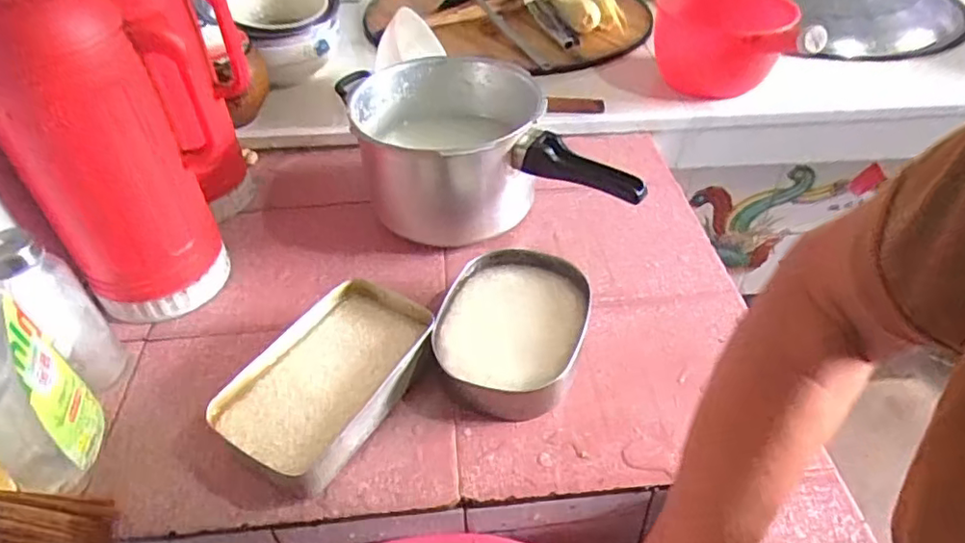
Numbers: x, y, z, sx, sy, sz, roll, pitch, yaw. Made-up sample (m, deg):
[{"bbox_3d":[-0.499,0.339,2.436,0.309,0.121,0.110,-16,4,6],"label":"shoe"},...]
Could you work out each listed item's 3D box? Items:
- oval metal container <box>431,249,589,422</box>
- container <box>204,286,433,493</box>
[{"bbox_3d":[0.027,0.059,0.571,0.131,0.047,0.175,10,46,13],"label":"oval metal container"},{"bbox_3d":[-0.134,0.094,0.541,0.125,0.050,0.185,24,51,25],"label":"container"}]

